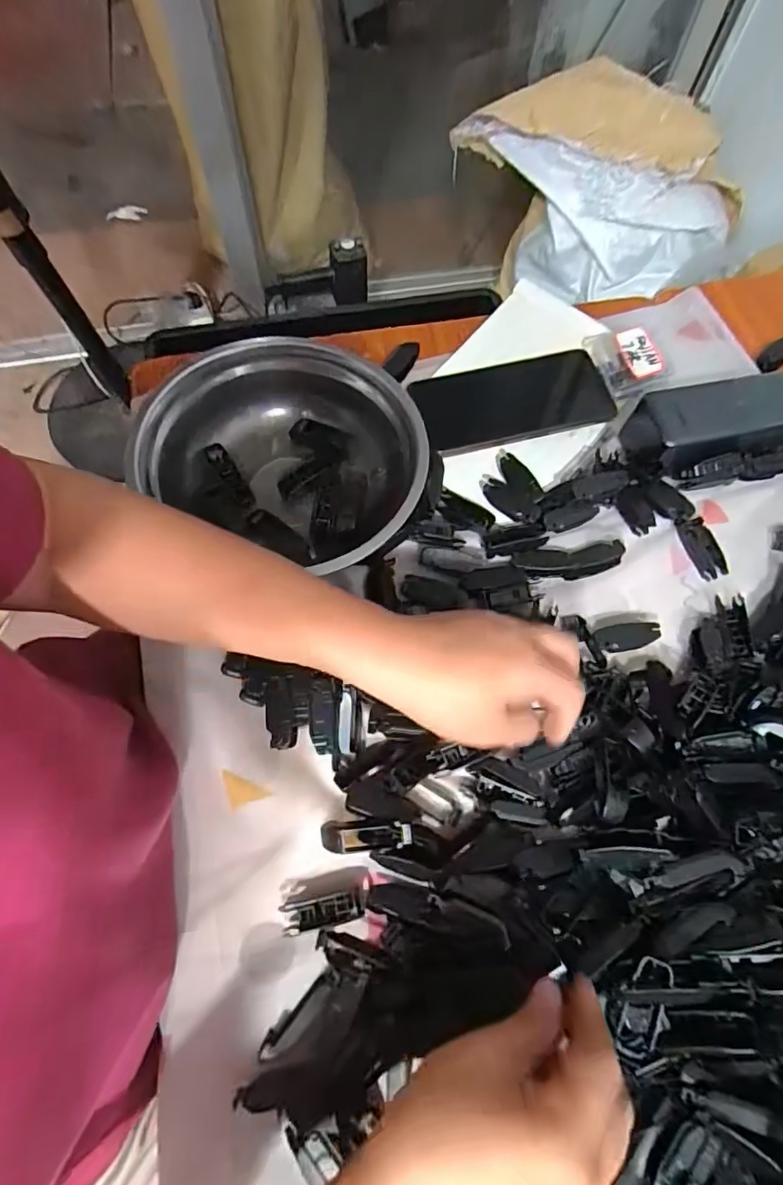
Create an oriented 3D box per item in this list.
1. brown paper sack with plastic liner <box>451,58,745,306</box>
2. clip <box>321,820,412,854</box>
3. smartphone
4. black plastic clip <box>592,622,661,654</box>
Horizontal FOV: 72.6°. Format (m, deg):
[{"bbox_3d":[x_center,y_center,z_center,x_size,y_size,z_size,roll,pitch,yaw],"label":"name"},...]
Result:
[{"bbox_3d":[0.355,-0.697,0.965,0.504,0.293,0.183,17,69,5],"label":"brown paper sack with plastic liner"},{"bbox_3d":[-0.016,0.149,0.327,0.054,0.014,0.018,-5,68,-3],"label":"clip"},{"bbox_3d":[0.107,-0.167,0.465,0.164,0.006,0.080,-12,69,-6],"label":"smartphone"},{"bbox_3d":[0.172,0.033,0.392,0.046,0.015,0.017,-6,68,-4],"label":"black plastic clip"}]

